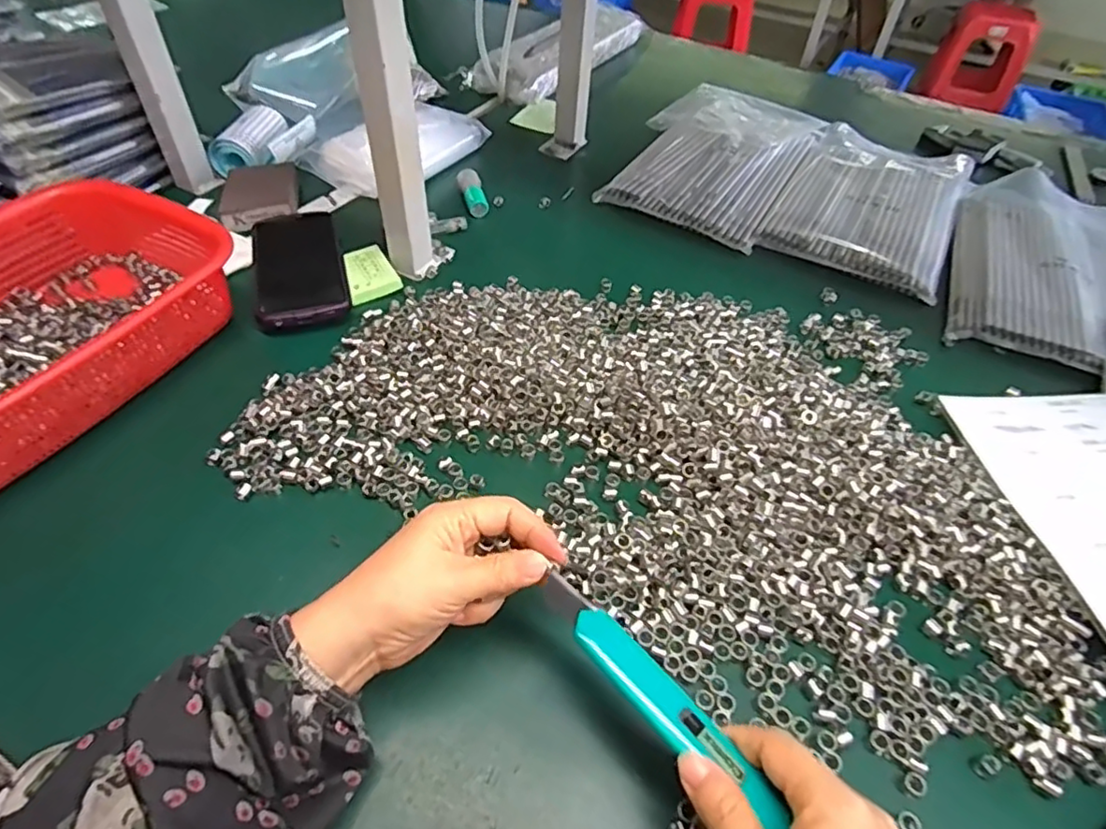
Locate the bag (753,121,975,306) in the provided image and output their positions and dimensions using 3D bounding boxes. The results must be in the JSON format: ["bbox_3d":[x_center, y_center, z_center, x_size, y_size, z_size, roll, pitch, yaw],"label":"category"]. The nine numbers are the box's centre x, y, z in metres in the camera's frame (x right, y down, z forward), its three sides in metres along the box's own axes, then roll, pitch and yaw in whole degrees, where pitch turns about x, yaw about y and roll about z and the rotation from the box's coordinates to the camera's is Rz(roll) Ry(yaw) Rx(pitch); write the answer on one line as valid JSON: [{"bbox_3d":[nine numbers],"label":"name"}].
[{"bbox_3d":[0.371,-0.252,0.721,0.180,0.024,0.313,24,51,19],"label":"bag"}]

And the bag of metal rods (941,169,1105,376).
[{"bbox_3d":[0.520,-0.161,0.645,0.180,0.022,0.333,22,50,17],"label":"bag of metal rods"}]

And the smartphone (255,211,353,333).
[{"bbox_3d":[-0.234,-0.144,0.576,0.078,0.016,0.171,-11,49,-13],"label":"smartphone"}]

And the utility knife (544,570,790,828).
[{"bbox_3d":[0.045,0.128,0.290,0.025,0.012,0.141,-34,60,-30],"label":"utility knife"}]

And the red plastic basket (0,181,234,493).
[{"bbox_3d":[-0.386,-0.072,0.477,0.204,0.077,0.297,22,50,17],"label":"red plastic basket"}]

